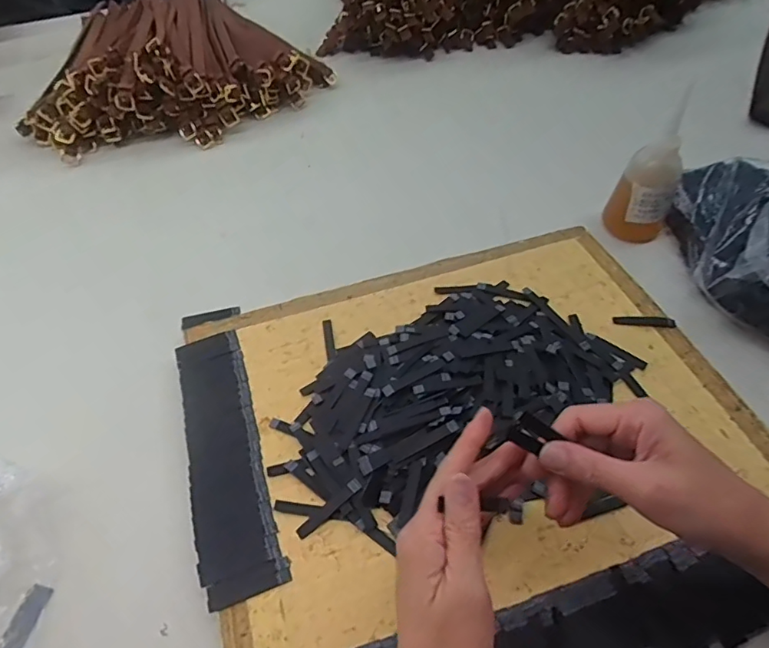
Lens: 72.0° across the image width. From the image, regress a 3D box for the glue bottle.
[{"bbox_3d":[0.291,-0.160,0.572,0.062,0.166,0.067,26,59,18],"label":"glue bottle"}]

